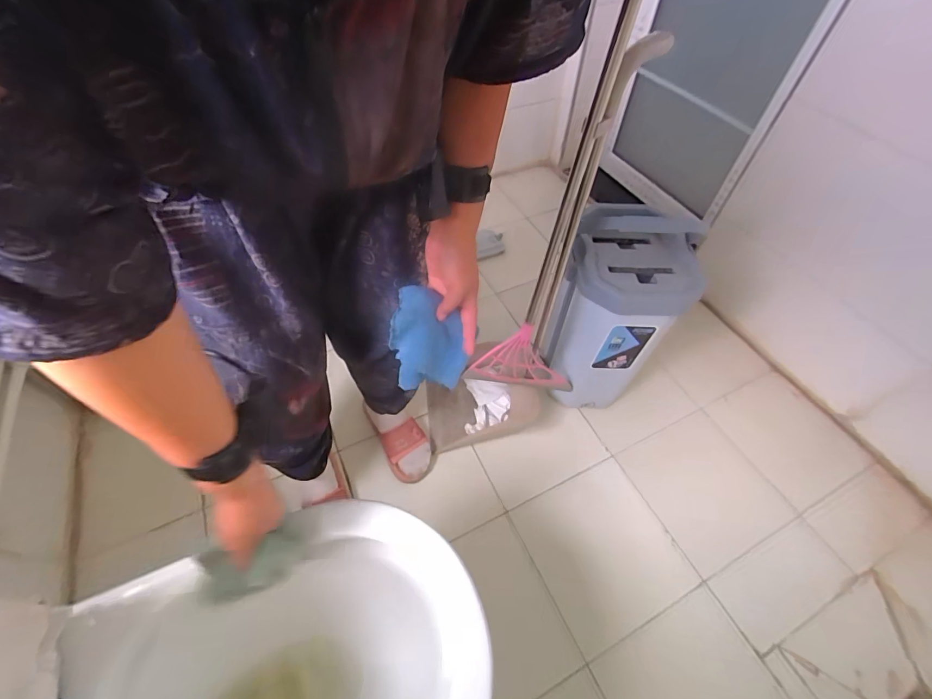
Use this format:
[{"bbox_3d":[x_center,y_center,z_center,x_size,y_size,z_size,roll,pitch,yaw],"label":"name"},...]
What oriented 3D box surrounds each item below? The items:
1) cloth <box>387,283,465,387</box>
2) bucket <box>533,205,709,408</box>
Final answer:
[{"bbox_3d":[-0.049,-0.015,0.539,0.098,0.118,0.080,-6,52,-7],"label":"cloth"},{"bbox_3d":[0.315,-0.065,0.901,0.241,0.403,0.274,26,56,17],"label":"bucket"}]

